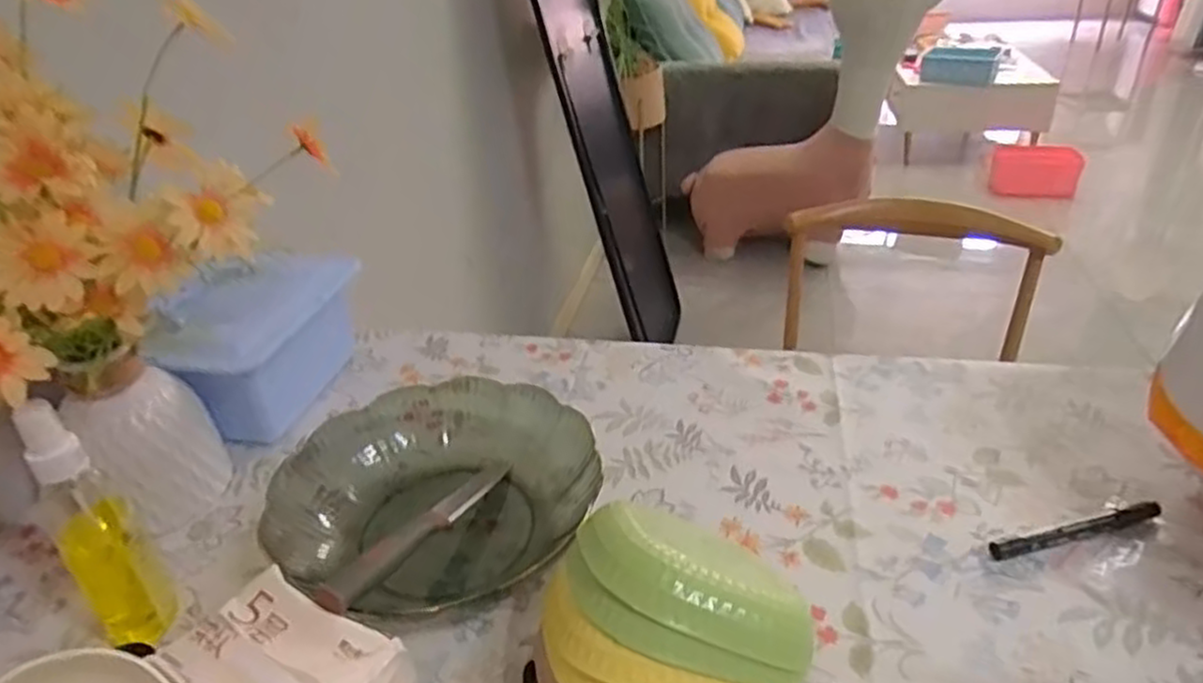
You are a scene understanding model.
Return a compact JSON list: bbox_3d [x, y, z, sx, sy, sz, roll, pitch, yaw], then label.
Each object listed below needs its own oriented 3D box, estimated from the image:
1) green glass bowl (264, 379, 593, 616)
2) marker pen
[{"bbox_3d":[-0.127,0.114,0.577,0.216,0.057,0.222,-3,32,2],"label":"green glass bowl"},{"bbox_3d":[0.340,0.135,0.526,0.135,0.014,0.012,-10,32,-8],"label":"marker pen"}]

